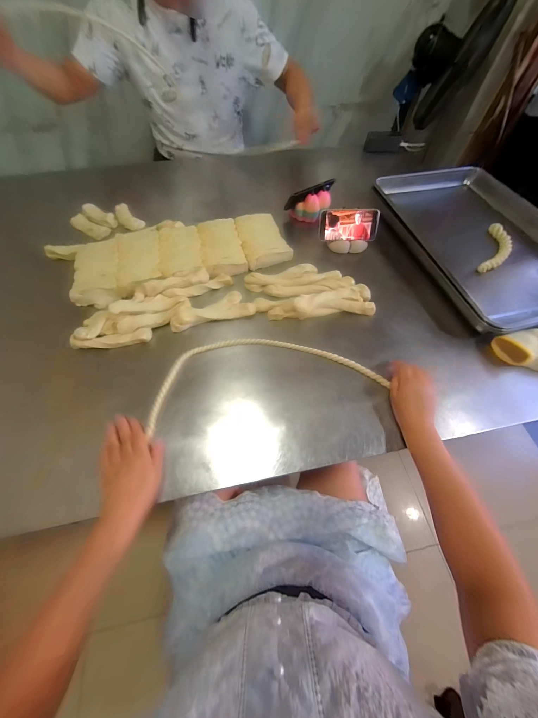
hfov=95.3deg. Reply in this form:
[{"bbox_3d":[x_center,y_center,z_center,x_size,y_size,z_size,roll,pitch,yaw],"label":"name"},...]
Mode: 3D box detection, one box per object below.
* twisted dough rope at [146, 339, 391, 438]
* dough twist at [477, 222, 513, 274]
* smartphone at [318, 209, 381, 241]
[{"bbox_3d":[0.003,0.033,0.490,0.445,0.022,0.186,-4,62,-3],"label":"twisted dough rope"},{"bbox_3d":[0.580,-0.281,0.626,0.051,0.026,0.201,30,66,14],"label":"dough twist"},{"bbox_3d":[0.208,-0.352,0.645,0.152,0.073,0.011,-1,21,0],"label":"smartphone"}]

